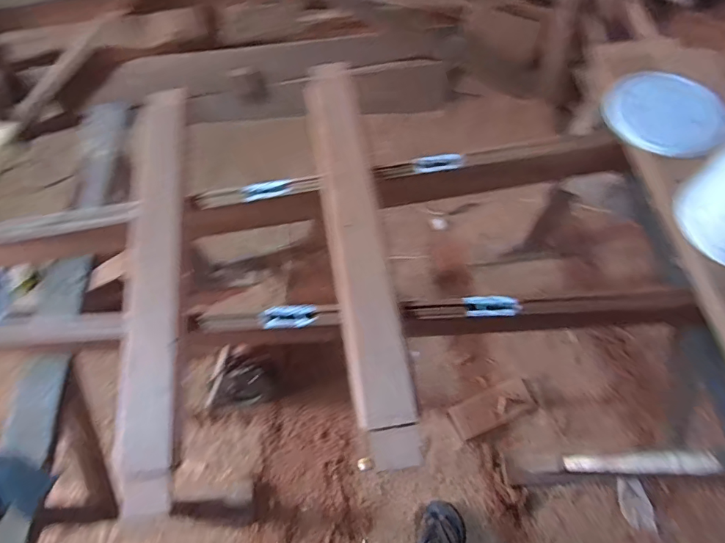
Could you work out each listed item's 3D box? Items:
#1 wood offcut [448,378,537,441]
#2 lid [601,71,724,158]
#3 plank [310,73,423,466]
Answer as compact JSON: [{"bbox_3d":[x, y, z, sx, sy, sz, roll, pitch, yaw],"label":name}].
[{"bbox_3d":[0.404,0.423,1.396,0.249,0.027,0.106,-24,64,-2],"label":"wood offcut"},{"bbox_3d":[0.501,-0.263,0.742,0.157,0.019,0.191,-35,57,-7],"label":"lid"},{"bbox_3d":[-0.011,-0.073,0.695,0.085,0.048,0.678,-9,64,-2],"label":"plank"}]

